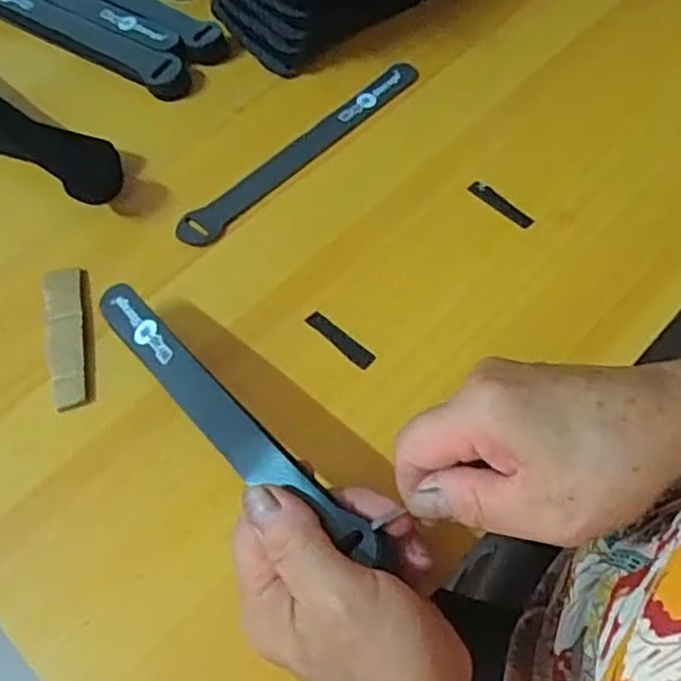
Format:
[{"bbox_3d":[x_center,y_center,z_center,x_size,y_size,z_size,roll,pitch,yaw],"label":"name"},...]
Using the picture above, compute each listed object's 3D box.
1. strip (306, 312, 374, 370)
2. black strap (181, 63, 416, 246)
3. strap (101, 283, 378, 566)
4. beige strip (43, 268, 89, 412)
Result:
[{"bbox_3d":[0.000,-0.001,0.374,0.045,0.004,0.011,39,68,19],"label":"strip"},{"bbox_3d":[-0.022,-0.121,0.430,0.024,0.006,0.195,40,69,19],"label":"black strap"},{"bbox_3d":[-0.057,0.029,0.305,0.023,0.012,0.189,-40,58,-19],"label":"strap"},{"bbox_3d":[-0.148,-0.004,0.371,0.022,0.007,0.088,-12,62,-6],"label":"beige strip"}]

